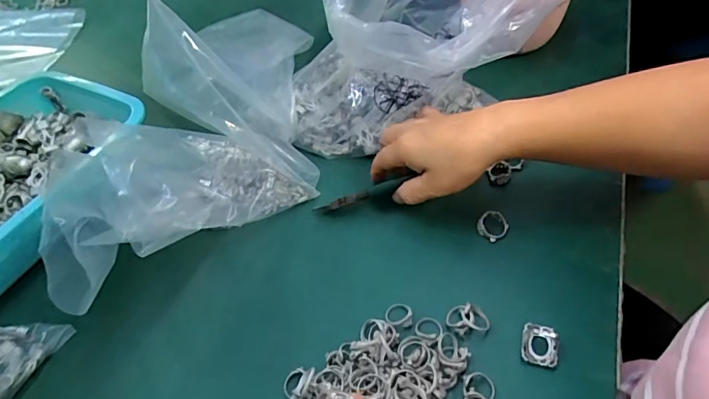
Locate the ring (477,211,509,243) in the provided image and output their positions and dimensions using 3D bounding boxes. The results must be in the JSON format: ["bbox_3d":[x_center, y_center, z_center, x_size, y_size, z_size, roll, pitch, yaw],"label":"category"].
[{"bbox_3d":[0.125,0.023,0.412,0.025,0.014,0.026,-4,50,5],"label":"ring"}]

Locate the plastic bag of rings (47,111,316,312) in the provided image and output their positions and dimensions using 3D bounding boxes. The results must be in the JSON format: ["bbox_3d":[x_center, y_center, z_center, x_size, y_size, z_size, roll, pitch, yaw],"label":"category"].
[{"bbox_3d":[-0.167,-0.014,0.404,0.222,0.120,0.120,-38,56,-22],"label":"plastic bag of rings"}]

